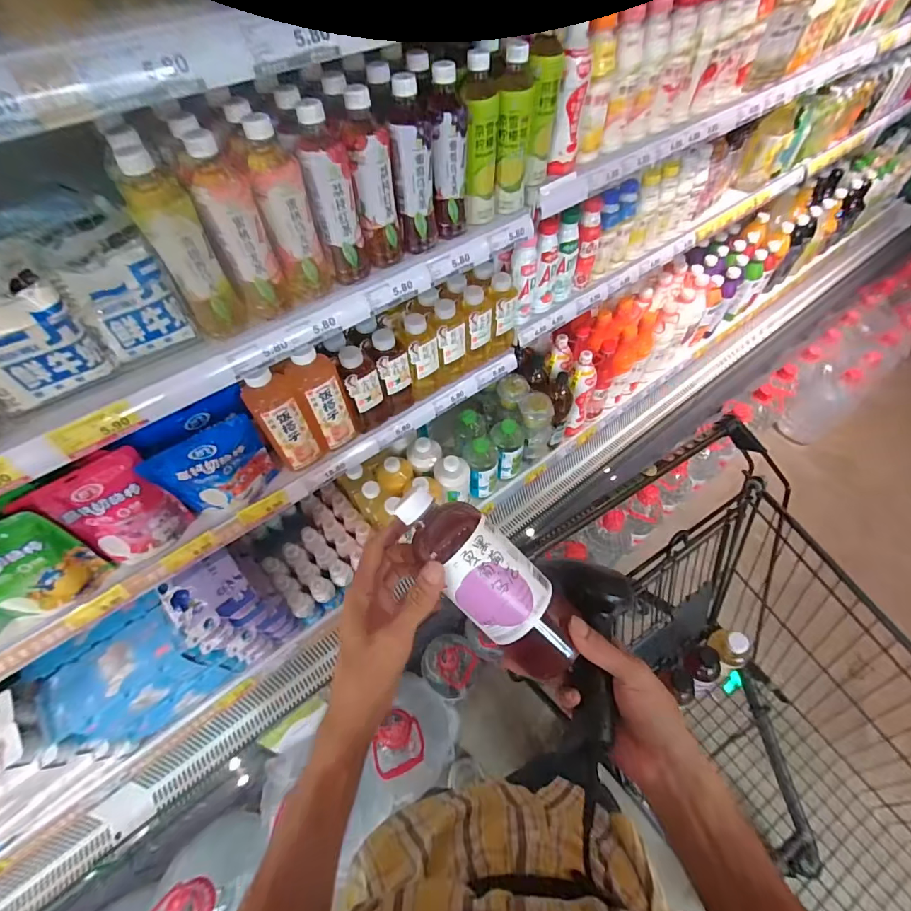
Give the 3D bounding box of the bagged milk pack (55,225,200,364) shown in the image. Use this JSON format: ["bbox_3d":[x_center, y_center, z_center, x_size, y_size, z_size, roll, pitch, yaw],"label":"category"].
[{"bbox_3d":[-0.382,-0.183,0.508,0.098,0.108,0.066,-28,60,-16],"label":"bagged milk pack"}]

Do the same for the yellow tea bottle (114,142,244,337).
[{"bbox_3d":[-0.313,-0.233,0.502,0.056,0.200,0.052,-32,61,-18],"label":"yellow tea bottle"}]

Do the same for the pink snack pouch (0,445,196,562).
[{"bbox_3d":[-0.519,0.090,0.668,0.143,0.182,0.058,-33,62,-18],"label":"pink snack pouch"}]

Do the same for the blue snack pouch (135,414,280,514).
[{"bbox_3d":[-0.391,0.023,0.718,0.159,0.169,0.038,-39,64,-21],"label":"blue snack pouch"}]

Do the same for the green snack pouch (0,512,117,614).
[{"bbox_3d":[-0.621,0.169,0.613,0.145,0.176,0.046,-30,61,-17],"label":"green snack pouch"}]

